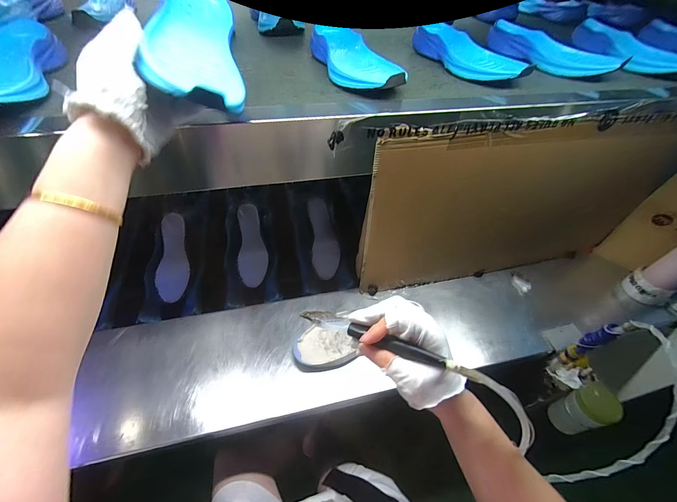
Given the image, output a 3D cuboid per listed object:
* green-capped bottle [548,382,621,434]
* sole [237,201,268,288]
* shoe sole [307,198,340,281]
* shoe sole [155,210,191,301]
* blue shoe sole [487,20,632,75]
[{"bbox_3d":[0.526,0.344,0.636,0.062,0.146,0.072,-16,49,-18],"label":"green-capped bottle"},{"bbox_3d":[-0.229,-0.020,0.781,0.071,0.010,0.228,-7,71,-10],"label":"sole"},{"bbox_3d":[-0.040,-0.037,0.804,0.072,0.011,0.222,-7,78,-10],"label":"shoe sole"},{"bbox_3d":[-0.415,0.012,0.743,0.065,0.025,0.223,-4,78,-7],"label":"shoe sole"},{"bbox_3d":[0.401,-0.381,0.563,0.238,0.052,0.089,32,52,24],"label":"blue shoe sole"}]

